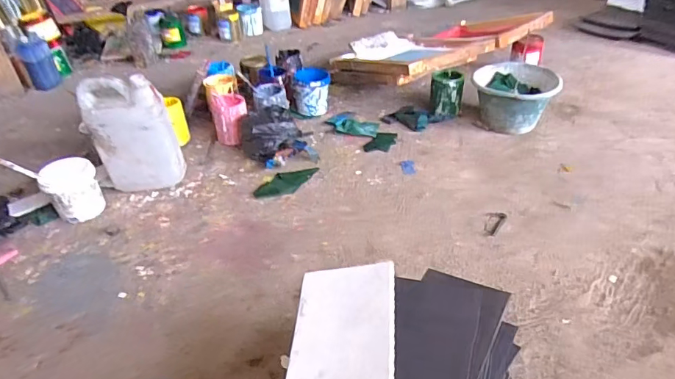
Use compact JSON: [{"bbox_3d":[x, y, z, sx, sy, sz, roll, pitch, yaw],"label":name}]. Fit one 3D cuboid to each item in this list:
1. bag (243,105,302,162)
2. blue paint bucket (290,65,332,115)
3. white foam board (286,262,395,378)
[{"bbox_3d":[-0.202,-0.162,1.352,0.177,0.115,0.145,-9,38,-7],"label":"bag"},{"bbox_3d":[-0.086,-0.335,1.540,0.129,0.139,0.109,-3,37,1],"label":"blue paint bucket"},{"bbox_3d":[0.003,0.209,0.564,0.137,0.009,0.266,-10,41,17],"label":"white foam board"}]

